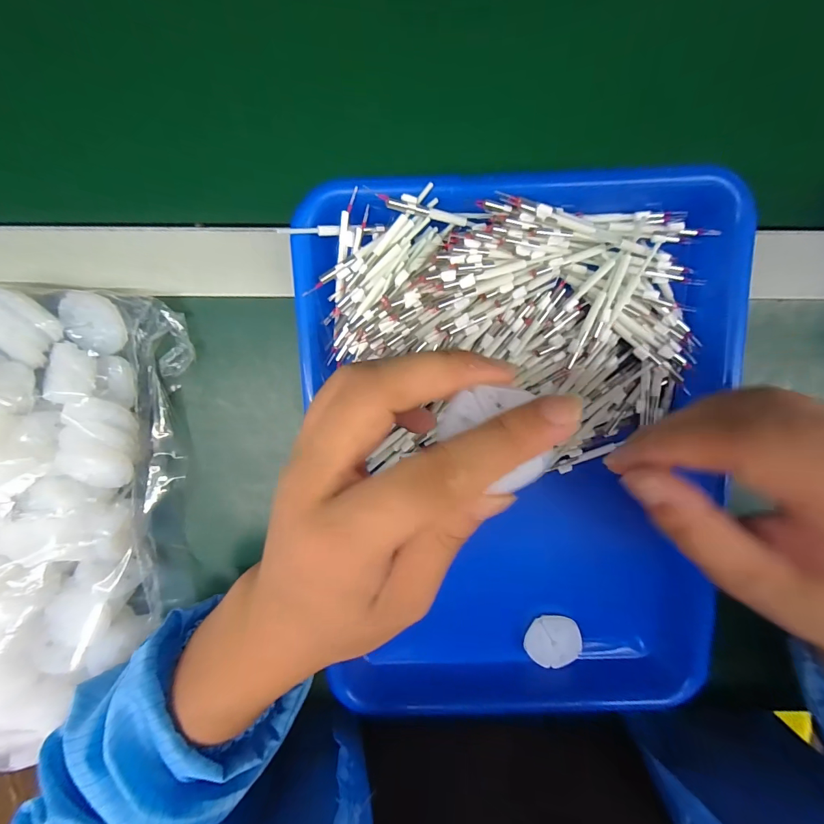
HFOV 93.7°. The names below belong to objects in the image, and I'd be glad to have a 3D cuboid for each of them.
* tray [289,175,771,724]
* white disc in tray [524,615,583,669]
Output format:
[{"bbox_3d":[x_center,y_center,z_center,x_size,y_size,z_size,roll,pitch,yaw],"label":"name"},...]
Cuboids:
[{"bbox_3d":[0.076,0.046,0.238,0.239,0.038,0.354,-7,100,2],"label":"tray"},{"bbox_3d":[0.098,0.159,0.268,0.037,0.005,0.036,0,100,0],"label":"white disc in tray"}]

